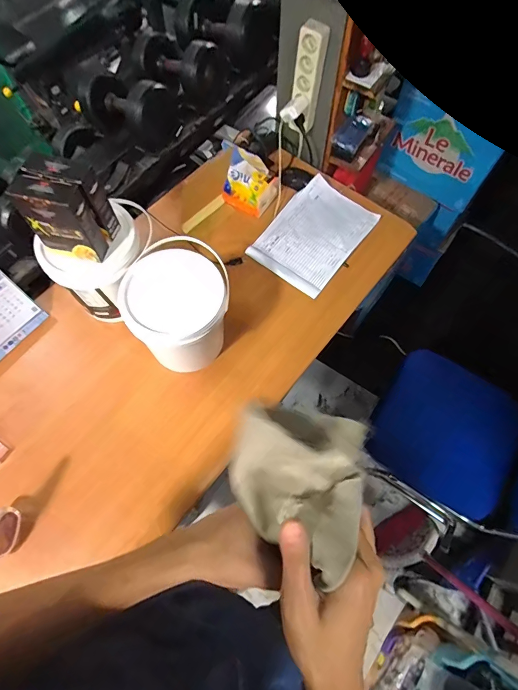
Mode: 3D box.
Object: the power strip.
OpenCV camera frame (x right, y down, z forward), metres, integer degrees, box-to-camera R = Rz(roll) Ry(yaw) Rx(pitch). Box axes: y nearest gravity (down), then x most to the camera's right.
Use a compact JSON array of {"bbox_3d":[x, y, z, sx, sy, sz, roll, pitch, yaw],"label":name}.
[{"bbox_3d":[0.126,-0.691,1.020,0.066,0.265,0.039,-7,66,-4],"label":"power strip"}]

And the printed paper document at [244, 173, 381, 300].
[{"bbox_3d":[0.149,-0.302,1.051,0.231,0.014,0.333,34,70,14],"label":"printed paper document"}]

